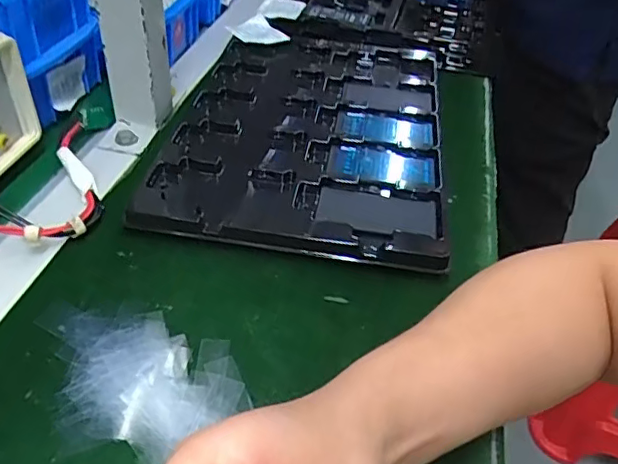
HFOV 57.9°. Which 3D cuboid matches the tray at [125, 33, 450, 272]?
[{"bbox_3d":[0.004,-0.098,0.501,0.221,0.018,0.322,8,43,4],"label":"tray"}]

